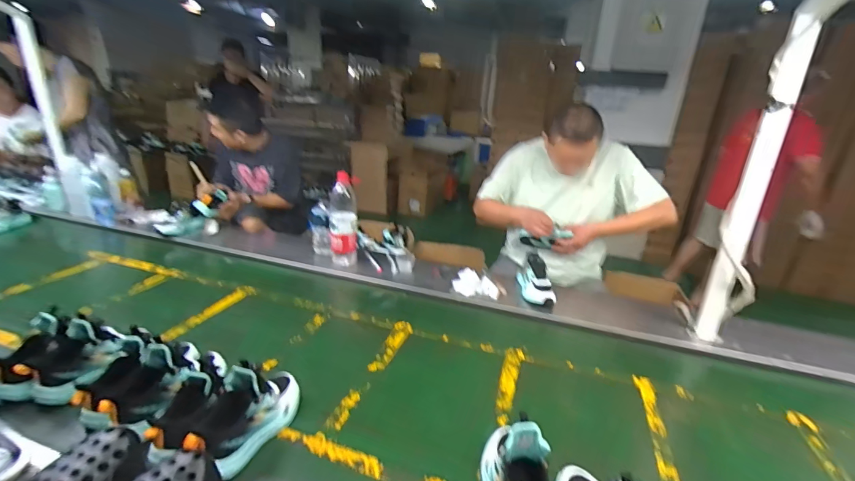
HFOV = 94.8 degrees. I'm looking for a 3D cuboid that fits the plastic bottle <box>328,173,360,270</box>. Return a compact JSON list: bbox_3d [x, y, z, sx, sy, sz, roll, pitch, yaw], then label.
[{"bbox_3d":[-0.296,-0.078,1.386,0.095,0.316,0.111,0,22,-8],"label":"plastic bottle"}]

